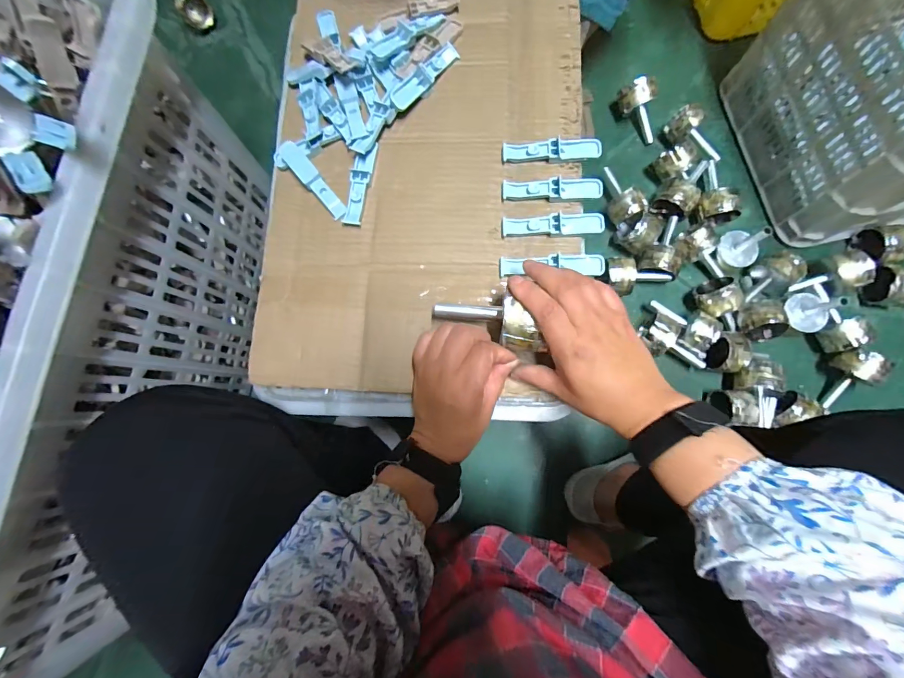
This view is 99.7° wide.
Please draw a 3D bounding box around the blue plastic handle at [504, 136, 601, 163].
[{"bbox_3d":[0.104,-0.198,0.396,0.099,0.012,0.025,-3,80,5],"label":"blue plastic handle"}]

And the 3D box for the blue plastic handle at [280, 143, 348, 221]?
[{"bbox_3d":[-0.148,-0.169,0.409,0.020,0.016,0.101,-40,79,-2],"label":"blue plastic handle"}]

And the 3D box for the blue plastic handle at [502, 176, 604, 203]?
[{"bbox_3d":[0.103,-0.153,0.390,0.099,0.011,0.023,1,81,6],"label":"blue plastic handle"}]

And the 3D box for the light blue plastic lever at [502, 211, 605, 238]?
[{"bbox_3d":[0.102,-0.115,0.384,0.100,0.013,0.022,-2,80,5],"label":"light blue plastic lever"}]

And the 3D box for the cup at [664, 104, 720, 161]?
[{"bbox_3d":[0.419,-0.346,0.668,0.052,0.068,0.104,-26,79,1],"label":"cup"}]

